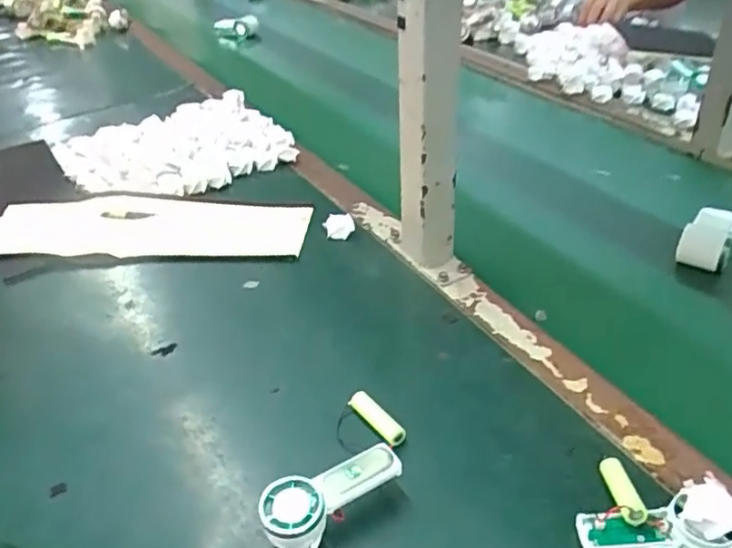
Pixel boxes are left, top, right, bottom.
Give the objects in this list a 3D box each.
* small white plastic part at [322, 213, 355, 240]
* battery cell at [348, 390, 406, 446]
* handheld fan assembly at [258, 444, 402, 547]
[{"bbox_3d":[-0.030,-0.054,0.703,0.030,0.019,0.027,8,39,17],"label":"small white plastic part"},{"bbox_3d":[0.008,0.109,0.480,0.014,0.013,0.055,-29,43,-27],"label":"battery cell"},{"bbox_3d":[-0.020,0.148,0.413,0.092,0.041,0.037,-20,39,-18],"label":"handheld fan assembly"}]

